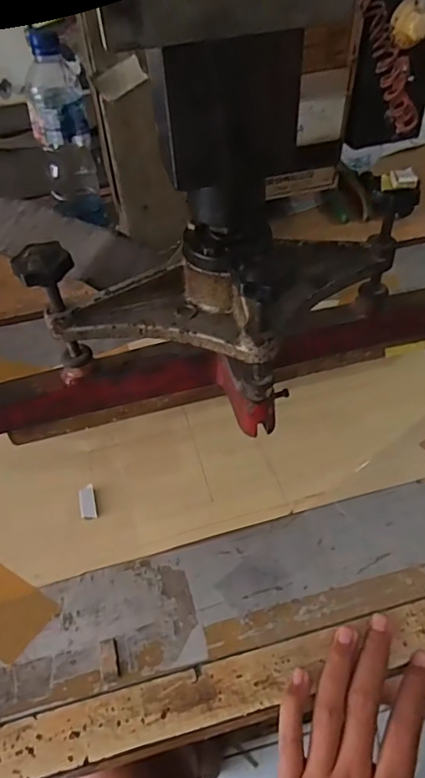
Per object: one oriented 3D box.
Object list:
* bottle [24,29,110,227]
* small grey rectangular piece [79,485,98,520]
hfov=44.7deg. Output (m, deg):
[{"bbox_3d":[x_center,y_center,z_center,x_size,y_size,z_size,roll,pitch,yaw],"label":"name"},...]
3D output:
[{"bbox_3d":[-0.187,-0.316,0.650,0.064,0.227,0.068,-17,49,-11],"label":"bottle"},{"bbox_3d":[-0.100,0.091,0.415,0.012,0.006,0.029,-13,48,-7],"label":"small grey rectangular piece"}]

